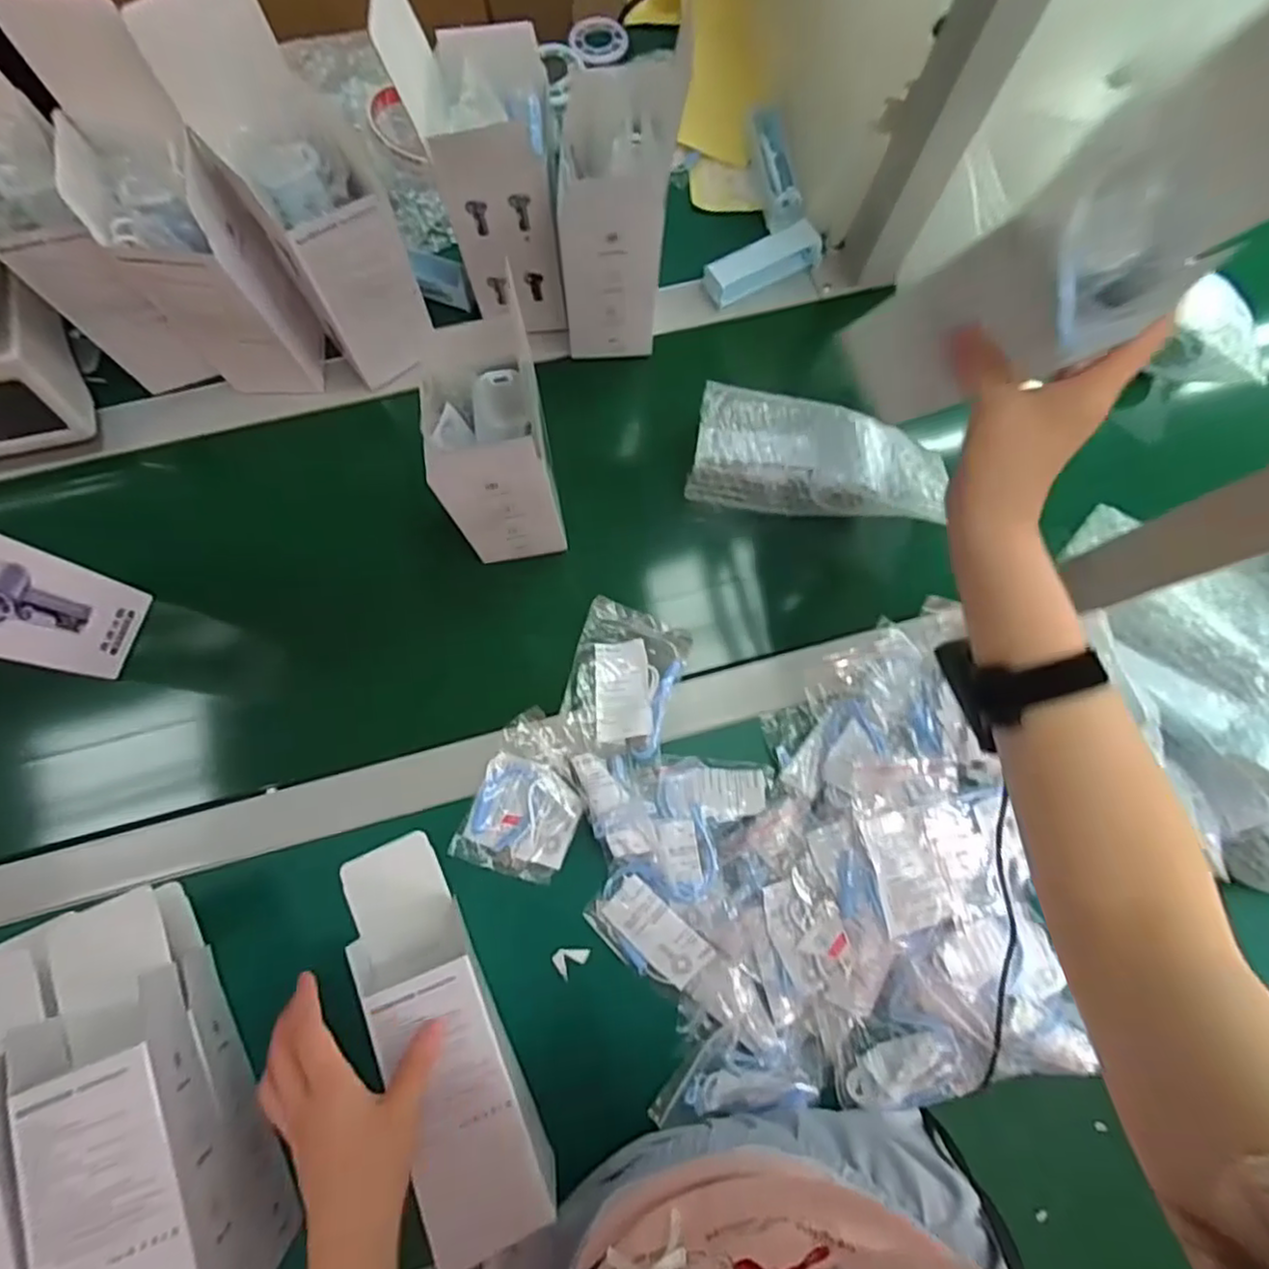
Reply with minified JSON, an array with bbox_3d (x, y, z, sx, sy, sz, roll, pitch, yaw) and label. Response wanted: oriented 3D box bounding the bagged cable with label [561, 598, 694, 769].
[{"bbox_3d":[-0.009,0.035,0.531,0.085,0.031,0.114,18,82,0],"label":"bagged cable with label"}]

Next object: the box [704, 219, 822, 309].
[{"bbox_3d":[0.114,-0.329,0.587,0.099,0.031,0.036,-27,84,-6],"label":"box"}]

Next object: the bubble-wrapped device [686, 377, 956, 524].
[{"bbox_3d":[0.143,-0.139,0.531,0.187,0.048,0.080,11,82,-1],"label":"bubble-wrapped device"}]

